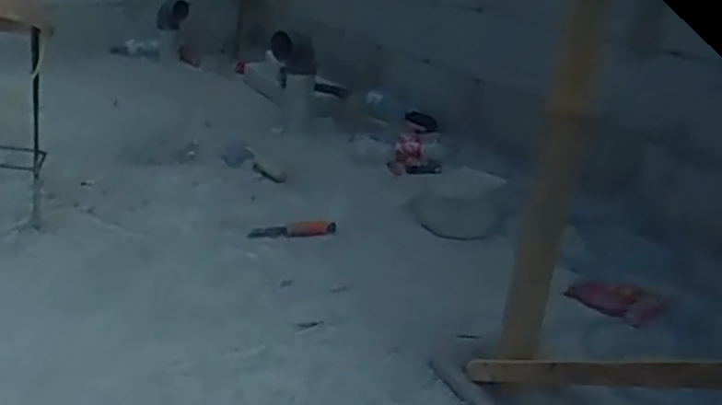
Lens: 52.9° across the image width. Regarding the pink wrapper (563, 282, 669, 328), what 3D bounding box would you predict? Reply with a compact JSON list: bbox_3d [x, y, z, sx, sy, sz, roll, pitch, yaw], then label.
[{"bbox_3d":[0.492,0.183,1.391,0.159,0.016,0.129,22,29,40],"label":"pink wrapper"}]

